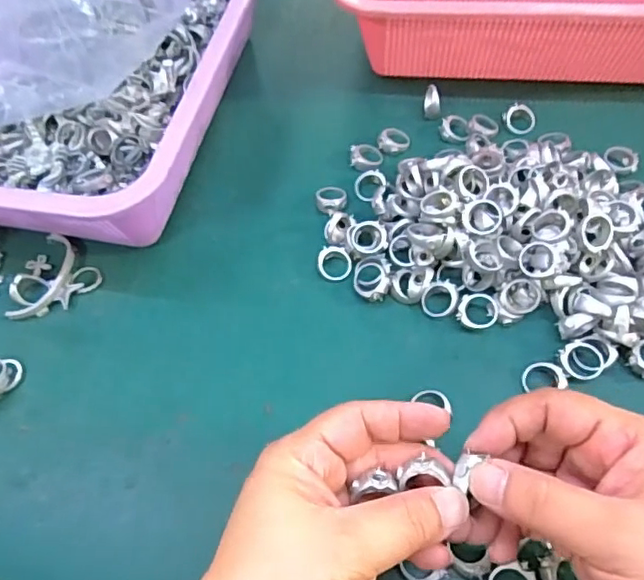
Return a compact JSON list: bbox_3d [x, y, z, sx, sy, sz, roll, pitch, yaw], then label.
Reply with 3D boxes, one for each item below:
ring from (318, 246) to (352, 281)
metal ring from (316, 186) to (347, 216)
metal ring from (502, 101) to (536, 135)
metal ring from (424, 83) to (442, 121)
[{"bbox_3d":[0.008,-0.017,0.357,0.021,0.004,0.023,-1,76,-3],"label":"ring"},{"bbox_3d":[0.007,-0.062,0.384,0.021,0.008,0.022,-2,60,3],"label":"metal ring"},{"bbox_3d":[0.146,-0.127,0.418,0.023,0.006,0.023,0,87,0],"label":"metal ring"},{"bbox_3d":[0.084,-0.143,0.423,0.014,0.022,0.017,7,61,7],"label":"metal ring"}]

